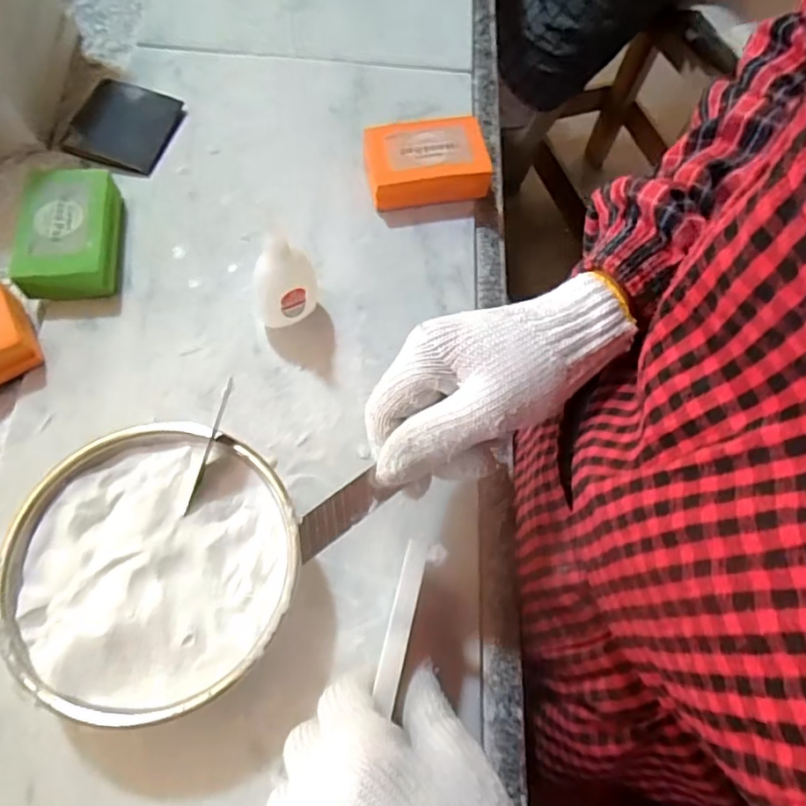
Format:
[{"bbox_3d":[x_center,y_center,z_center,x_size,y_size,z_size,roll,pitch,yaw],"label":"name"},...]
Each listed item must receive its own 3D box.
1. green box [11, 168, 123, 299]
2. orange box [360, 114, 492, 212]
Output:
[{"bbox_3d":[-0.240,-0.124,0.432,0.066,0.034,0.099,-5,66,-3],"label":"green box"},{"bbox_3d":[0.017,-0.193,0.477,0.095,0.035,0.060,-12,66,-6],"label":"orange box"}]

